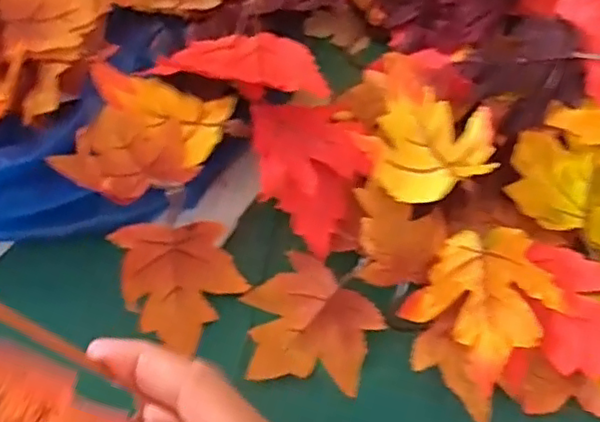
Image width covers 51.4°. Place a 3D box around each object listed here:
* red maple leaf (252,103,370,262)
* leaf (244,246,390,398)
[{"bbox_3d":[0.009,-0.032,0.397,0.069,0.026,0.116,-6,58,0],"label":"red maple leaf"},{"bbox_3d":[0.003,0.070,0.371,0.080,0.017,0.074,-2,64,3],"label":"leaf"}]

